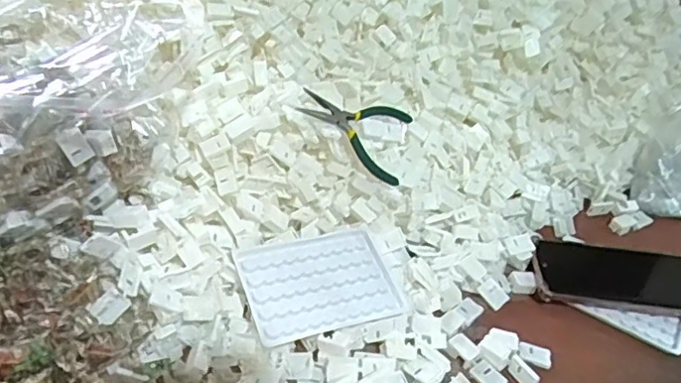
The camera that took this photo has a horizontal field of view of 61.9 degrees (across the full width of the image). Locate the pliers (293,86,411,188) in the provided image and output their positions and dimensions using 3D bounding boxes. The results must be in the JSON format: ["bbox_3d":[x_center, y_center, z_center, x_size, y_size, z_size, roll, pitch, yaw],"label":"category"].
[{"bbox_3d":[0.014,-0.066,0.572,0.115,0.016,0.088,24,53,-13],"label":"pliers"}]

